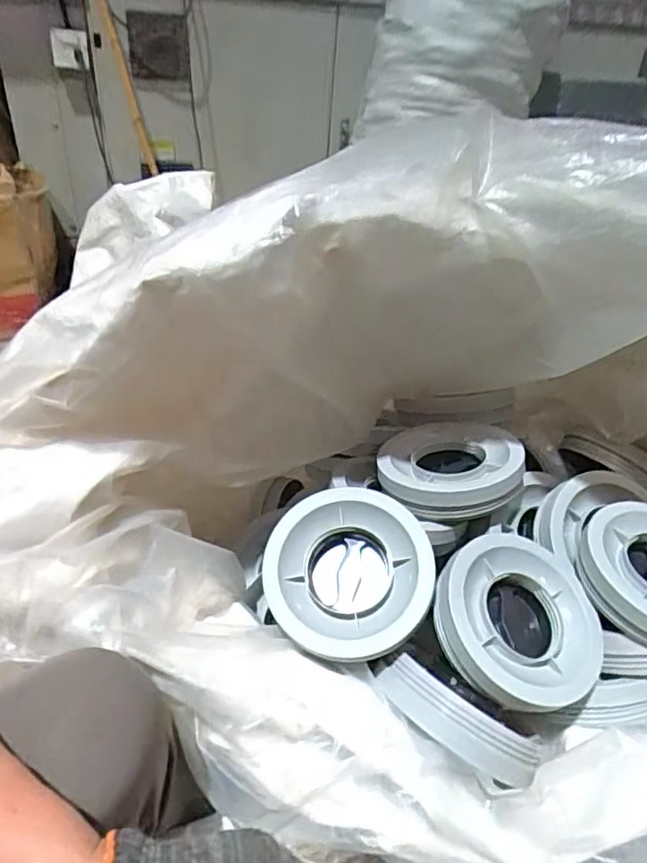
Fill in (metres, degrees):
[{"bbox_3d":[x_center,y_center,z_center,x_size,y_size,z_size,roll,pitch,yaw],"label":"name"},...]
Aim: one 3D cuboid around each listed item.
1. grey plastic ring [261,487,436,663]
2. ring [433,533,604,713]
[{"bbox_3d":[0.020,0.112,0.471,0.130,0.030,0.127,-1,71,4],"label":"grey plastic ring"},{"bbox_3d":[0.150,0.152,0.469,0.131,0.044,0.131,5,61,-9],"label":"ring"}]

